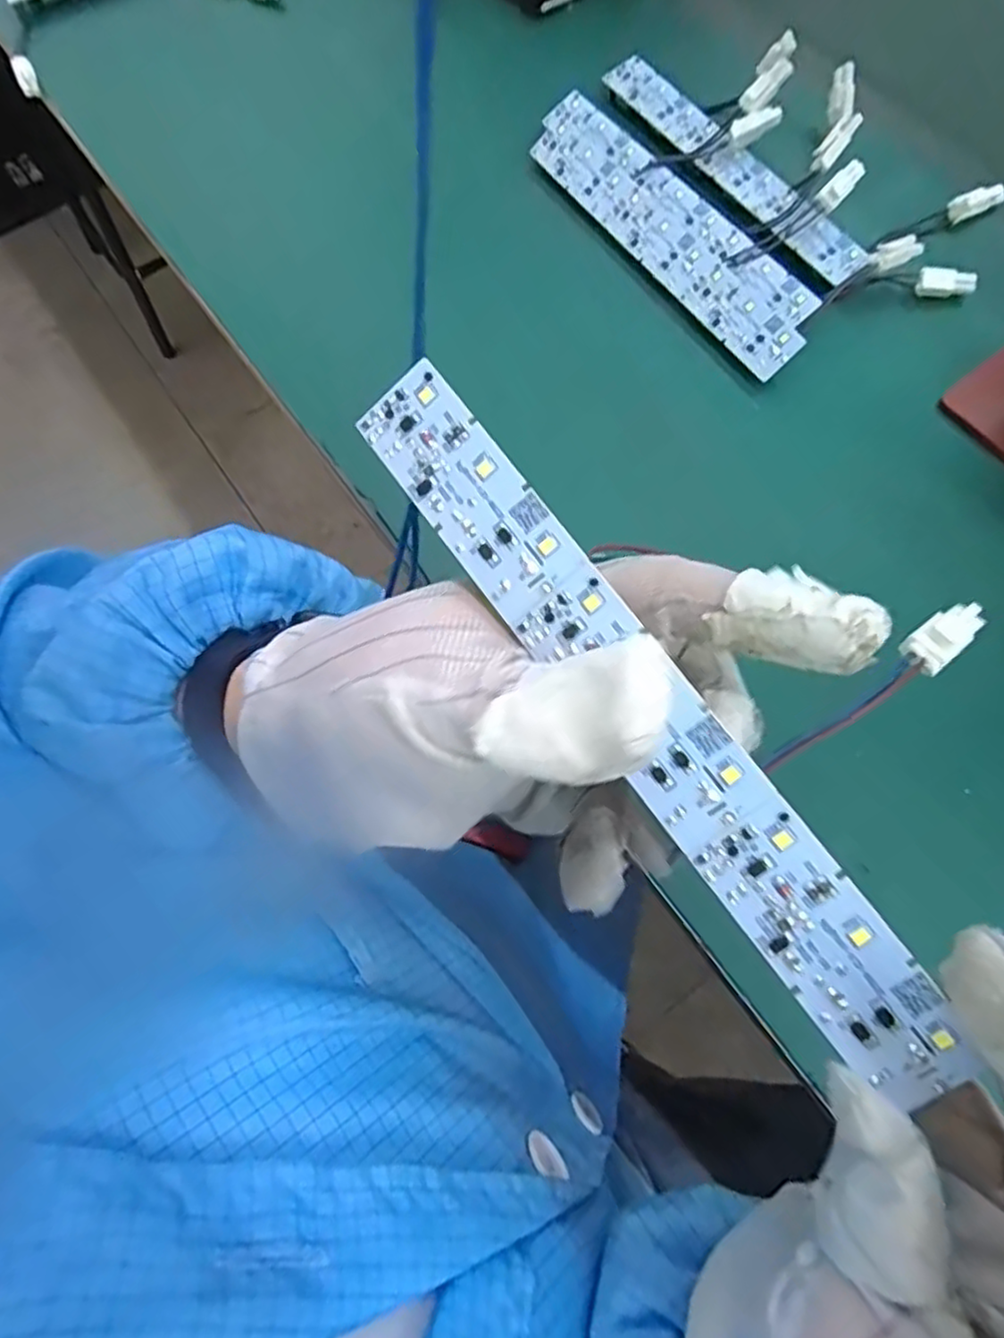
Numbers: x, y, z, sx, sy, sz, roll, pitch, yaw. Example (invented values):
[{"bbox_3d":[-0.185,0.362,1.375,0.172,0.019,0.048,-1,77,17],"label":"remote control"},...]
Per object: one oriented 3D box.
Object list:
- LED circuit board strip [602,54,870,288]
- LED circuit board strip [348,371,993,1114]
[{"bbox_3d":[0.120,-0.267,0.358,0.027,0.009,0.188,-31,73,-8],"label":"LED circuit board strip"},{"bbox_3d":[0.029,0.008,0.150,0.024,0.004,0.186,-39,81,13],"label":"LED circuit board strip"}]

